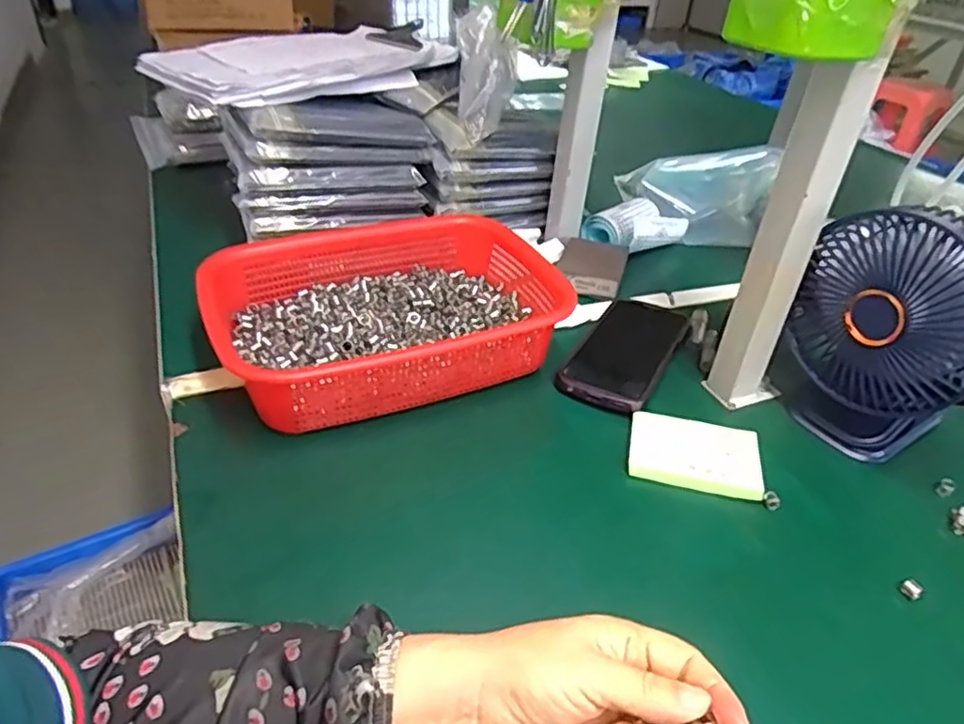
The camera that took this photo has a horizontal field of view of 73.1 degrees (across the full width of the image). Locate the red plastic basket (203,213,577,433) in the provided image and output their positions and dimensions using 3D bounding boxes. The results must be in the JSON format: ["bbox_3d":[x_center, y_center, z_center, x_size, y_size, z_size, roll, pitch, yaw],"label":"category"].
[{"bbox_3d":[-0.073,-0.047,0.555,0.287,0.063,0.208,-13,40,-24],"label":"red plastic basket"}]

